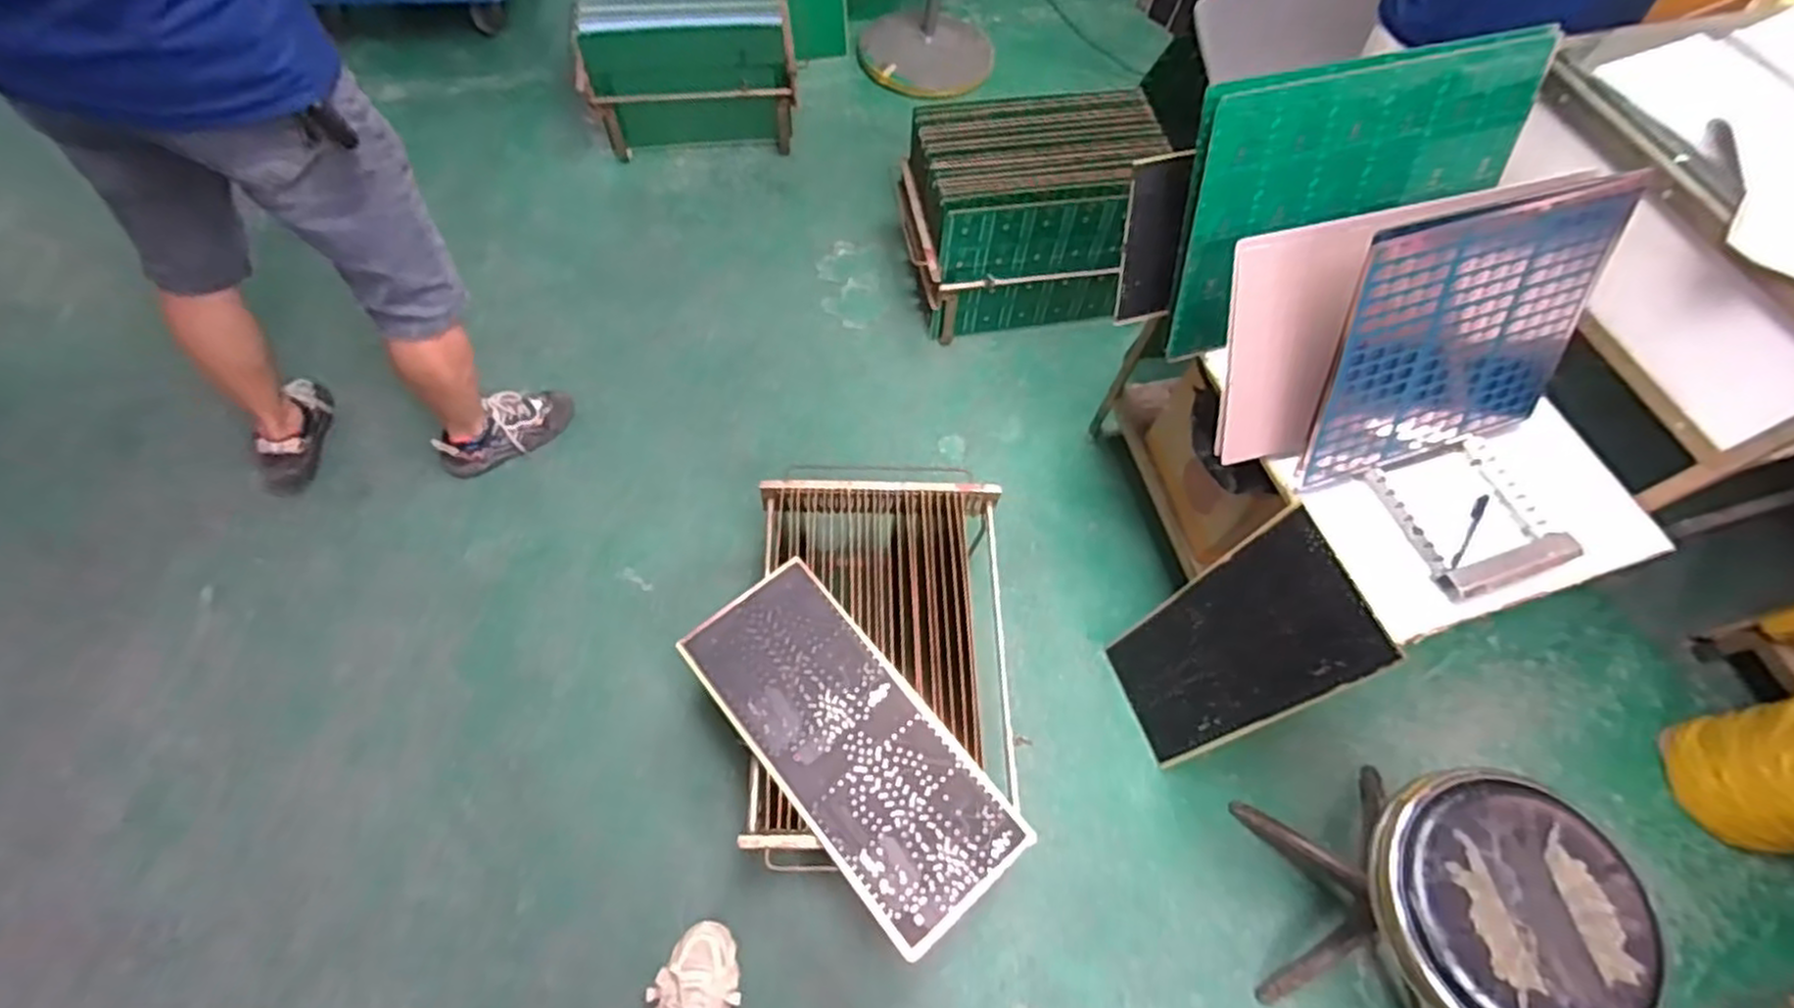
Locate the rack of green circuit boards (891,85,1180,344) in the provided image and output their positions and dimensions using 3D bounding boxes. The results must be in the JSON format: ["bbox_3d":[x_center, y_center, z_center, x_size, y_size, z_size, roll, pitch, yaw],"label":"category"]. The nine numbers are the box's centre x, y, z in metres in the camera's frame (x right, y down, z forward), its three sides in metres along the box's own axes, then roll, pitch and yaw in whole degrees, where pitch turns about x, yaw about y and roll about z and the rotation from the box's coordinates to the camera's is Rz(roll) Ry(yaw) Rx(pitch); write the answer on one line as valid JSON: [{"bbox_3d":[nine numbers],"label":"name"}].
[{"bbox_3d":[0.279,-0.629,1.650,0.509,0.335,0.364,-7,64,-7],"label":"rack of green circuit boards"}]

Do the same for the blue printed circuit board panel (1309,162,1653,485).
[{"bbox_3d":[0.690,-0.193,0.919,0.383,0.323,0.018,-16,40,-12],"label":"blue printed circuit board panel"}]

